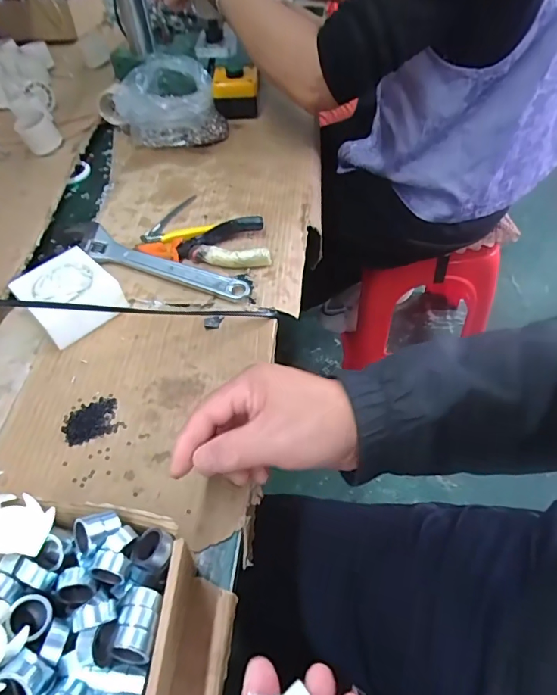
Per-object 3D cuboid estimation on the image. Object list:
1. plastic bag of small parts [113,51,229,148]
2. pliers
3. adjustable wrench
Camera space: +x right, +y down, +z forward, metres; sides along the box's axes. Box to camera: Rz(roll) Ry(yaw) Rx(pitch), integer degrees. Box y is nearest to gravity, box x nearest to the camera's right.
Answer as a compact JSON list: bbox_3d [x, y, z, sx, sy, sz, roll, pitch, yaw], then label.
[{"bbox_3d":[-0.172,-0.381,0.706,0.163,0.071,0.164,-13,52,-8],"label":"plastic bag of small parts"},{"bbox_3d":[-0.085,-0.116,0.530,0.143,0.021,0.069,-11,51,-4],"label":"pliers"},{"bbox_3d":[-0.147,-0.098,0.516,0.246,0.015,0.047,18,55,19],"label":"adjustable wrench"}]

